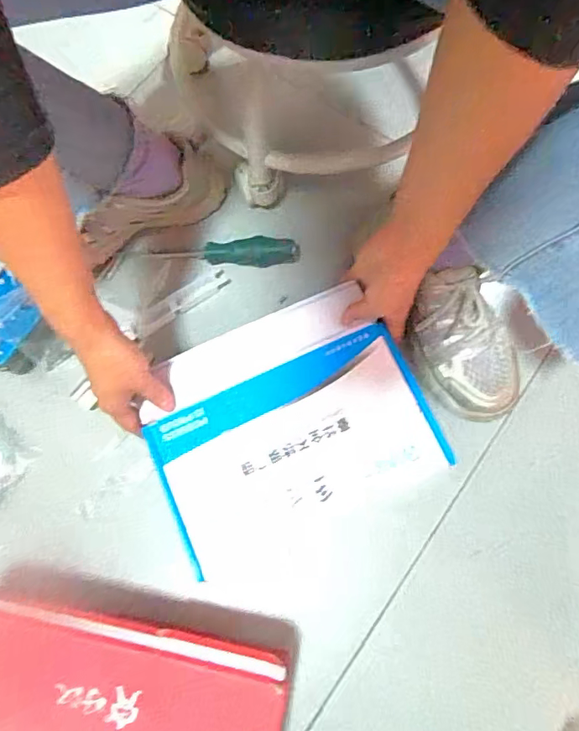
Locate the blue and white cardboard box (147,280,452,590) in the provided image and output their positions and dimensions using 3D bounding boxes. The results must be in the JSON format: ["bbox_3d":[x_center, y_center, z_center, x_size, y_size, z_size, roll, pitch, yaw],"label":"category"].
[{"bbox_3d":[-0.002,0.061,0.471,0.247,0.034,0.232,-23,75,-5],"label":"blue and white cardboard box"}]

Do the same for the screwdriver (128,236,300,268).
[{"bbox_3d":[-0.082,-0.129,0.567,0.183,0.025,0.026,-2,74,1],"label":"screwdriver"}]

